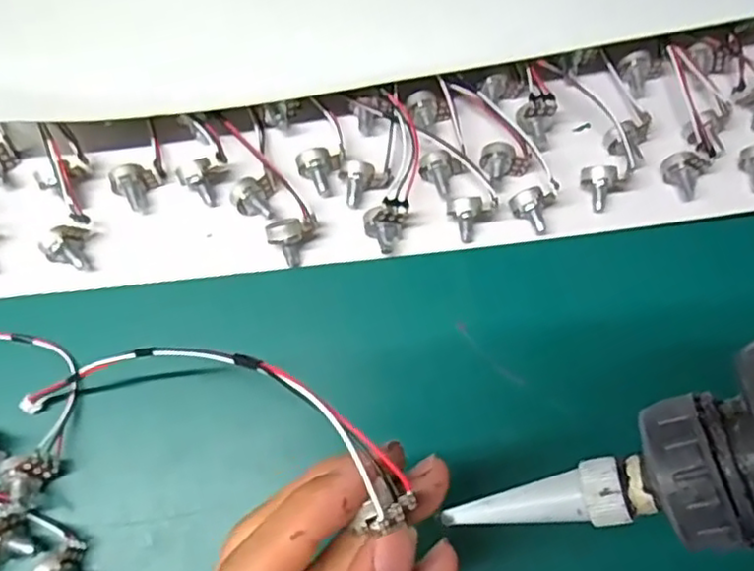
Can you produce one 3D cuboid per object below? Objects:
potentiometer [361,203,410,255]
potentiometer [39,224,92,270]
[{"bbox_3d":[0.005,-0.026,0.302,0.021,0.019,0.019,-3,71,-4],"label":"potentiometer"},{"bbox_3d":[-0.136,-0.017,0.296,0.016,0.017,0.020,39,73,10],"label":"potentiometer"}]

